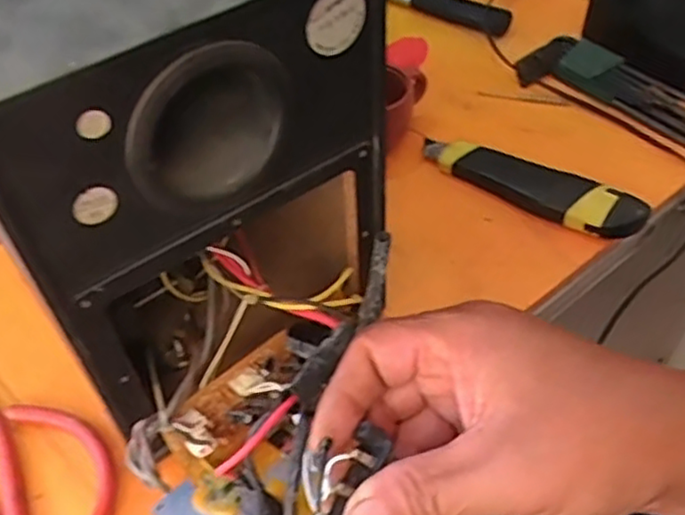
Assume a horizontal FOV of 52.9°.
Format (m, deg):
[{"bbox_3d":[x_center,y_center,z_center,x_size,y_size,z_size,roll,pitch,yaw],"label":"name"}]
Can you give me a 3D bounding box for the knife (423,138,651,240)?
[{"bbox_3d":[0.126,-0.054,0.477,0.160,0.025,0.032,28,56,24],"label":"knife"}]

